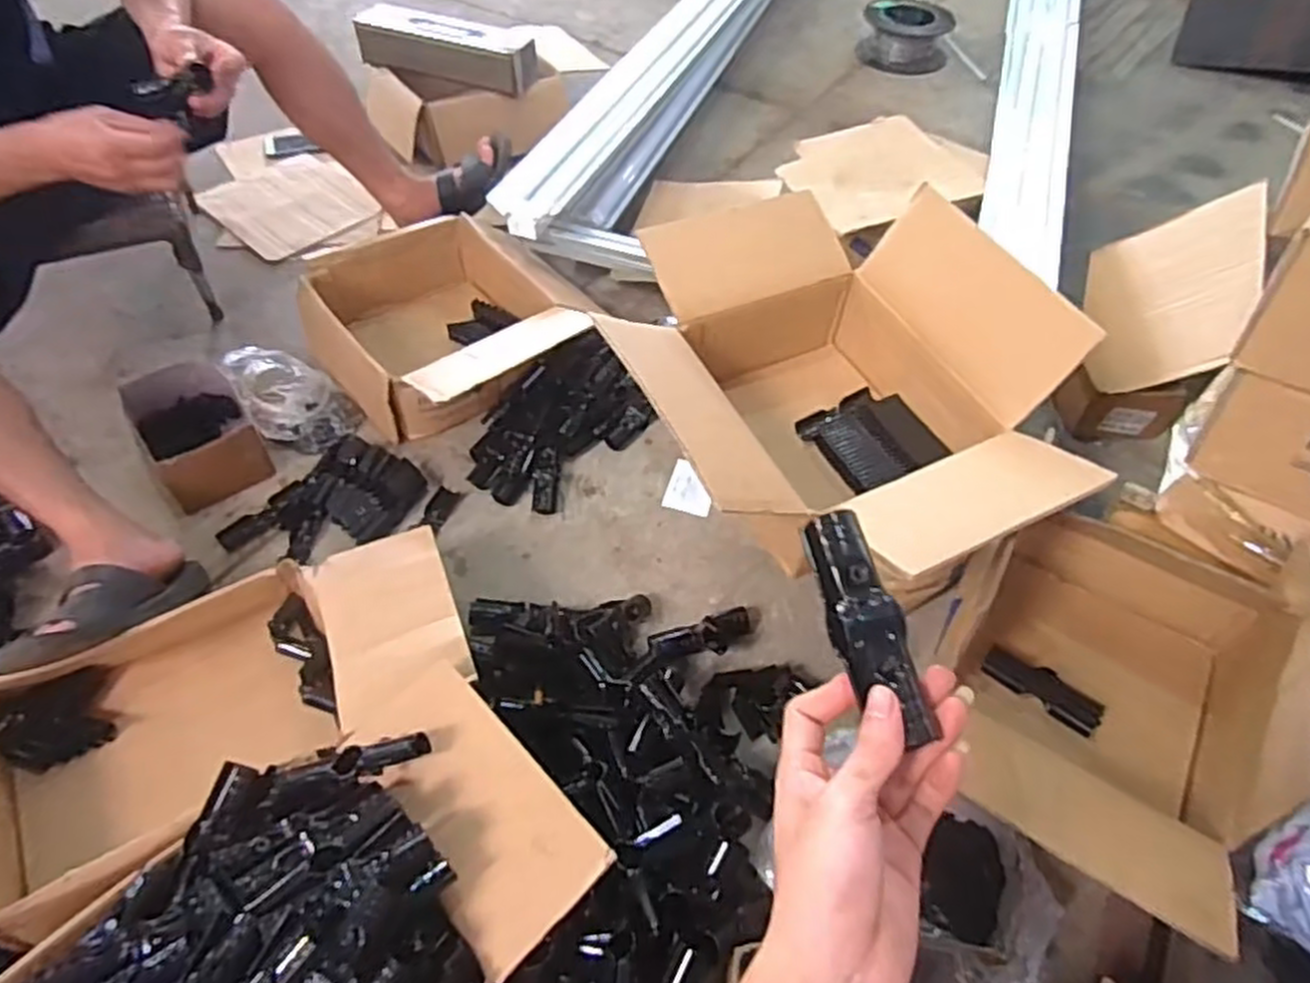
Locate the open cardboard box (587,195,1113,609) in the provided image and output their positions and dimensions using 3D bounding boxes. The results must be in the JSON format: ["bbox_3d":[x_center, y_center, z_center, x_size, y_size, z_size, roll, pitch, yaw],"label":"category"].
[{"bbox_3d":[0.196,-0.113,0.935,0.450,0.233,0.536,-20,54,-18],"label":"open cardboard box"}]

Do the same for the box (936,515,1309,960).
[{"bbox_3d":[0.472,0.203,0.836,0.300,0.222,0.436,33,56,23],"label":"box"}]

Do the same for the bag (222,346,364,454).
[{"bbox_3d":[-0.575,-0.155,1.241,0.136,0.055,0.254,-35,60,-28],"label":"bag"}]

